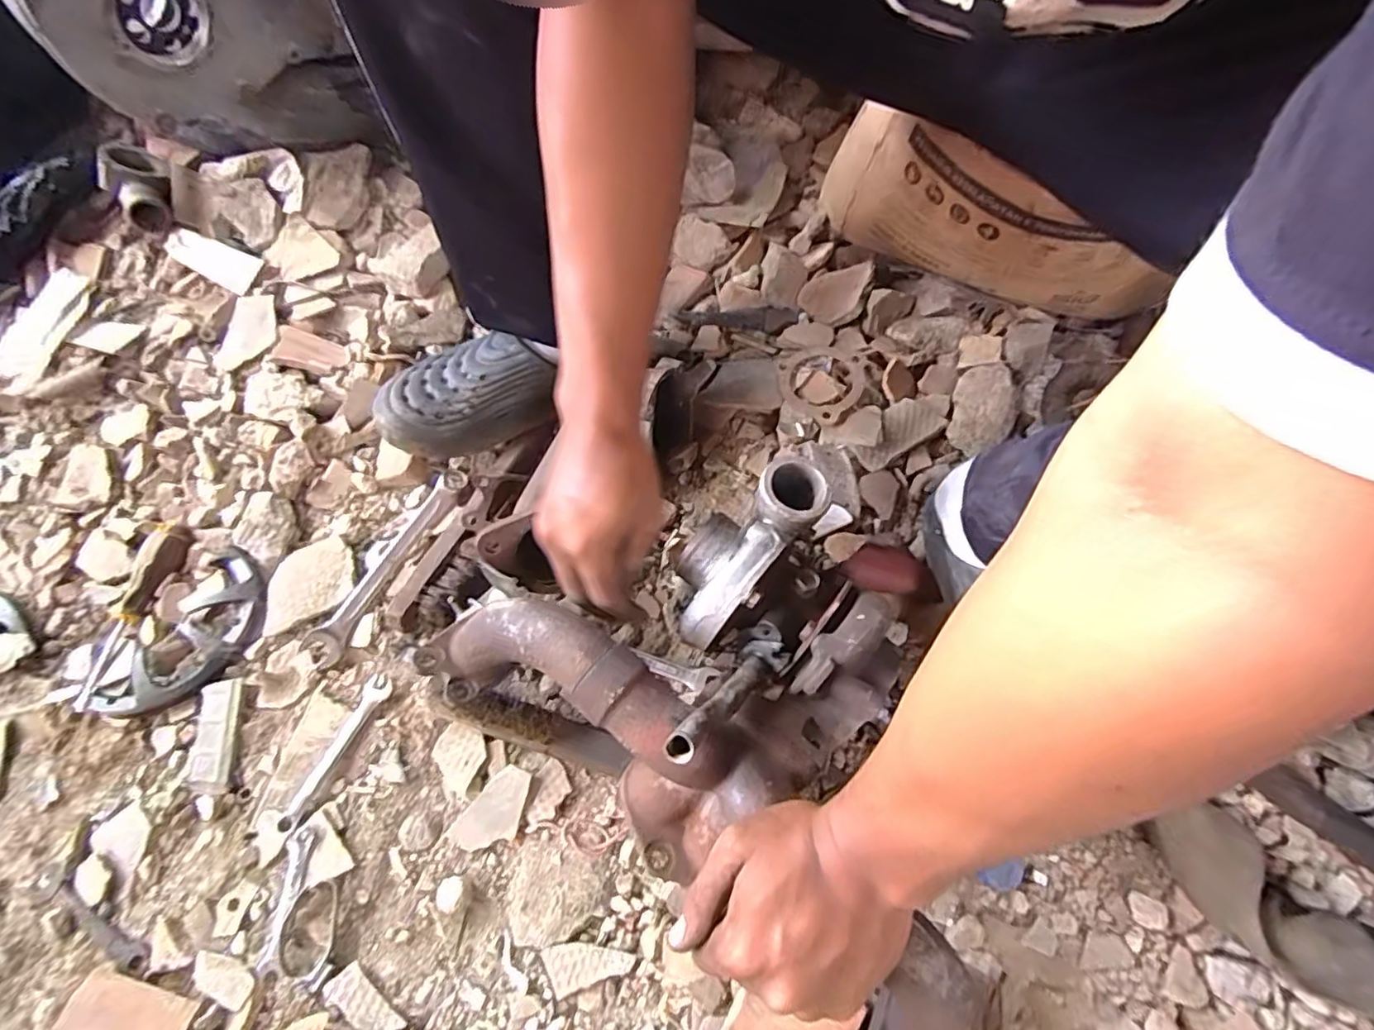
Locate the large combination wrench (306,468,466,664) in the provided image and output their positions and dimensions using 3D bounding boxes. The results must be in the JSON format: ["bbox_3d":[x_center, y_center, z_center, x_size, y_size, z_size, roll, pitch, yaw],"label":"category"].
[{"bbox_3d":[-0.271,0.038,0.567,0.033,0.006,0.207,25,68,12],"label":"large combination wrench"}]

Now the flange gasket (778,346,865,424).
[{"bbox_3d":[0.139,-0.140,0.627,0.085,0.007,0.083,-2,65,4],"label":"flange gasket"}]

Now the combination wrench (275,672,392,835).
[{"bbox_3d":[-0.282,0.189,0.493,0.022,0.007,0.128,25,68,12],"label":"combination wrench"}]

